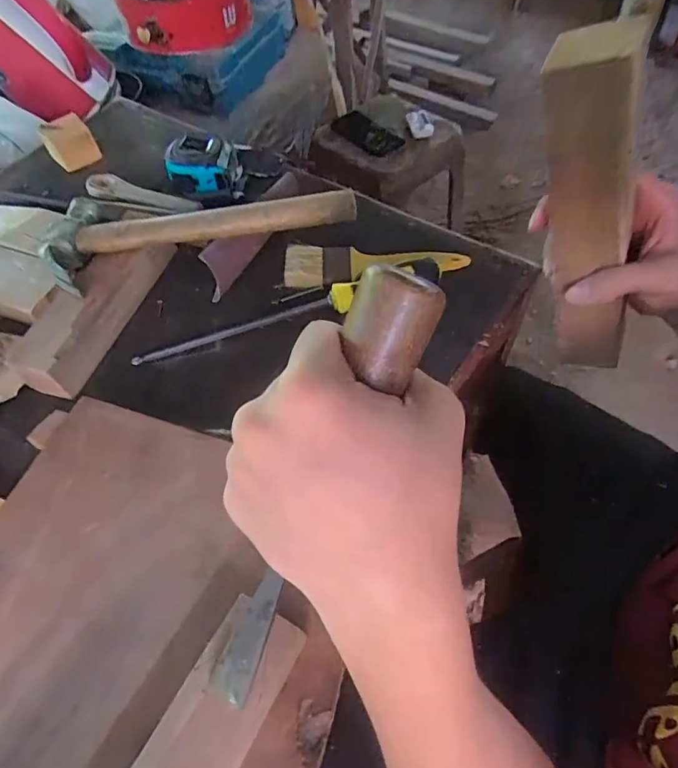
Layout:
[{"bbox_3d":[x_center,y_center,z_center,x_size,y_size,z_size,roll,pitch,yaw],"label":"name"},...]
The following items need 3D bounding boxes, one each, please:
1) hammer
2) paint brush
[{"bbox_3d":[-0.126,-0.152,0.461,0.267,0.049,0.113,-12,57,-4],"label":"hammer"},{"bbox_3d":[0.037,-0.118,0.484,0.177,0.024,0.049,-1,56,2],"label":"paint brush"}]

